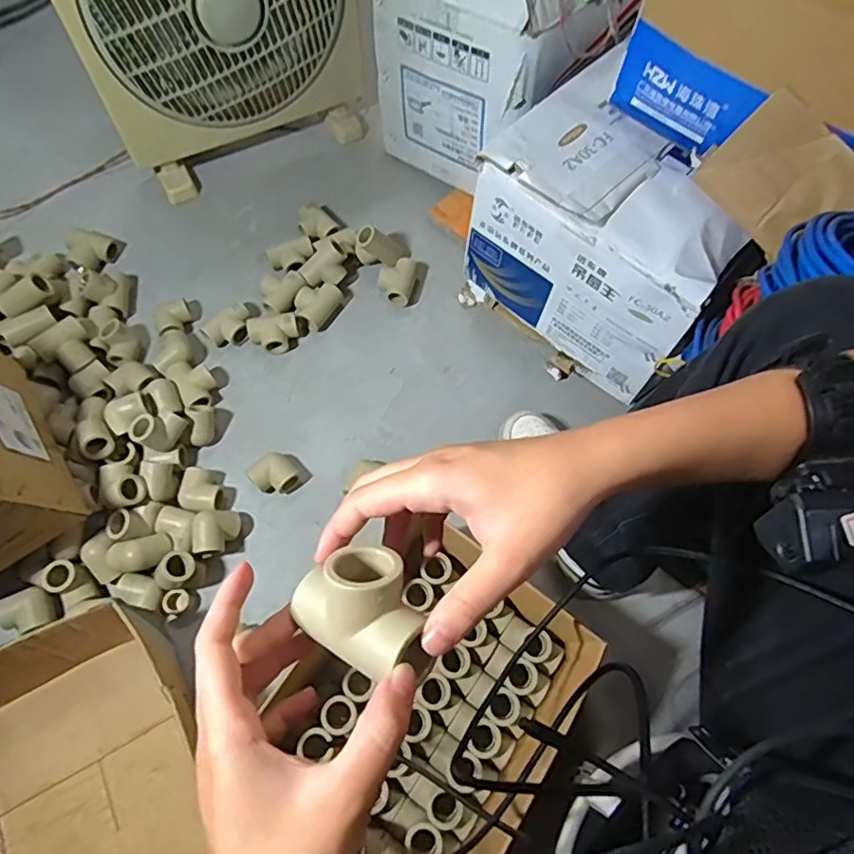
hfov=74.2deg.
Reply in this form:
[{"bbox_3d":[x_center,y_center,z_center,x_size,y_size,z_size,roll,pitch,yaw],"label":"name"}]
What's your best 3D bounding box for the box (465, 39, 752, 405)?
[{"bbox_3d":[0.227,-0.235,0.726,0.213,0.214,0.299,-41,74,-19],"label":"box"}]

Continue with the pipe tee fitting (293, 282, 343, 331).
[{"bbox_3d":[-0.160,-0.178,0.813,0.058,0.033,0.069,32,68,11],"label":"pipe tee fitting"}]

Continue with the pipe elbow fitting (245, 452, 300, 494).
[{"bbox_3d":[-0.188,0.060,0.697,0.048,0.032,0.049,-41,74,-19],"label":"pipe elbow fitting"}]

